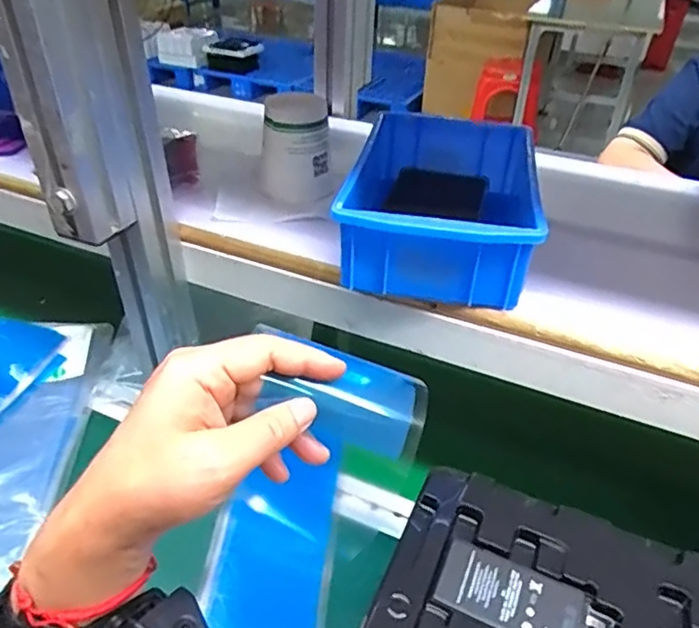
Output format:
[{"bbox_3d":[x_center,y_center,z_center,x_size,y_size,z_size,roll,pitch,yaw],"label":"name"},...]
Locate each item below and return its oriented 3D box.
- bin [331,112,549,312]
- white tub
[{"bbox_3d":[0.067,-0.086,0.450,0.126,0.064,0.195,7,37,7],"label":"bin"},{"bbox_3d":[-0.048,-0.145,0.514,0.060,0.083,0.064,-6,37,-11],"label":"white tub"}]

